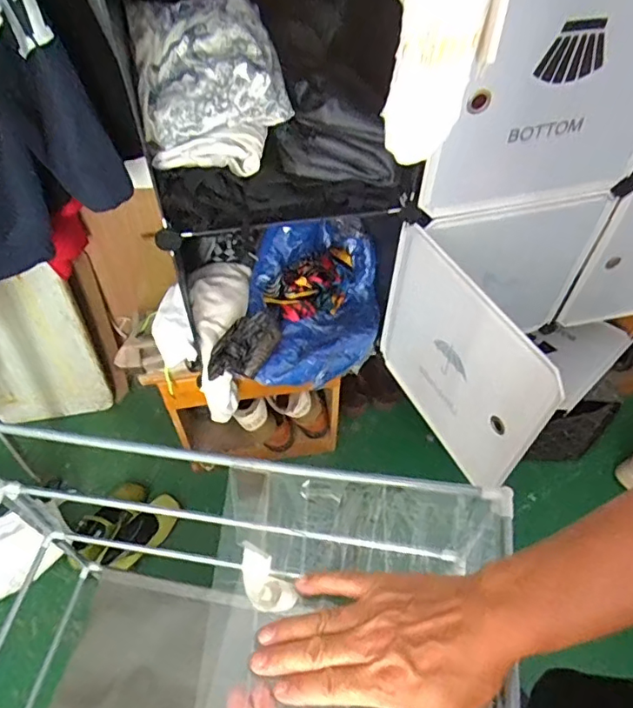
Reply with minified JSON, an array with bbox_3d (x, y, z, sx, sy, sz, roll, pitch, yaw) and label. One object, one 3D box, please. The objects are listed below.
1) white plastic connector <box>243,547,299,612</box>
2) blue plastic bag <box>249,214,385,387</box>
[{"bbox_3d":[-0.078,0.335,0.796,0.056,0.024,0.099,-34,60,-24],"label":"white plastic connector"},{"bbox_3d":[-0.006,-0.112,1.051,0.268,0.123,0.335,-5,53,-4],"label":"blue plastic bag"}]

